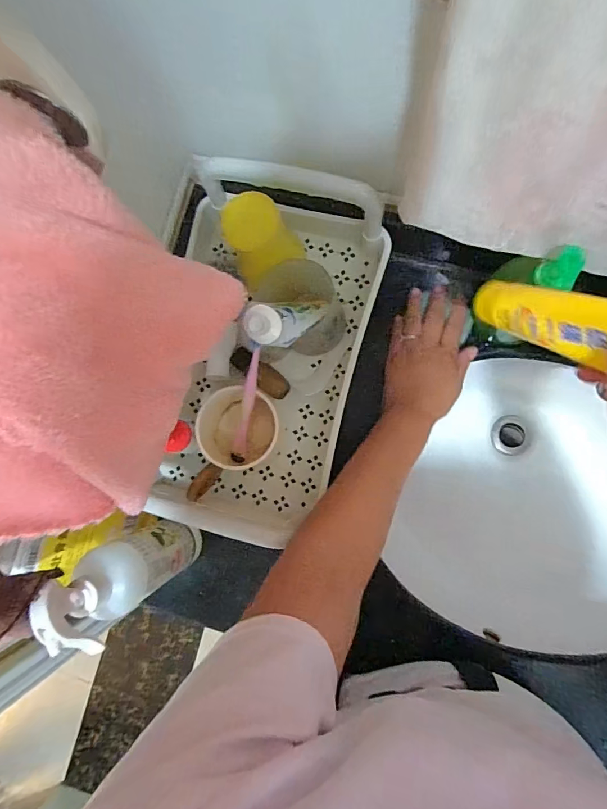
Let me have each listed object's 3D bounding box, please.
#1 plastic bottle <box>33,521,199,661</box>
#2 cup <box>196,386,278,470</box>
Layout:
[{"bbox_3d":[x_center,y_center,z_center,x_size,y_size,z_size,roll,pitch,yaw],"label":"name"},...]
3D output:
[{"bbox_3d":[-0.160,0.158,0.401,0.056,0.213,0.069,-39,82,1],"label":"plastic bottle"},{"bbox_3d":[-0.071,0.027,0.464,0.072,0.071,0.085,-12,84,4],"label":"cup"}]

